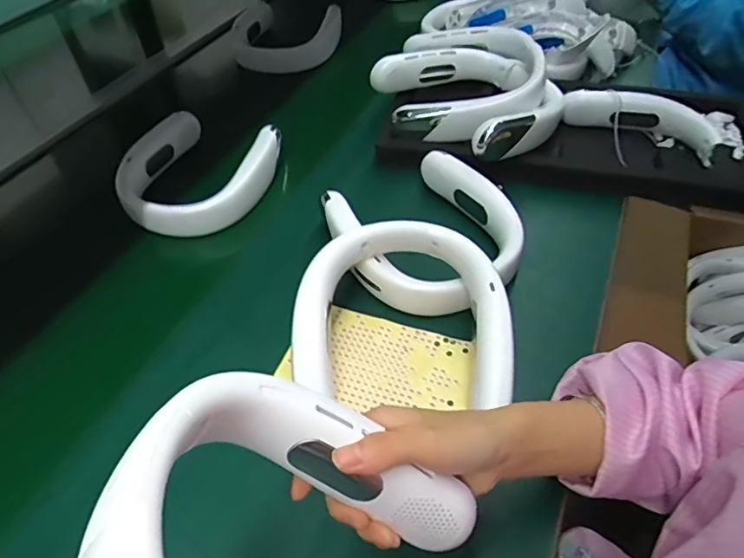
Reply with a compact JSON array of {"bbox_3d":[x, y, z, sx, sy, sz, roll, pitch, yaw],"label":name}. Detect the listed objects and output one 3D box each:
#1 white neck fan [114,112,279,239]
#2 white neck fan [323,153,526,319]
[{"bbox_3d":[-0.226,-0.138,0.677,0.196,0.075,0.199,16,51,11],"label":"white neck fan"},{"bbox_3d":[0.060,-0.052,0.568,0.181,0.047,0.200,-23,54,-20],"label":"white neck fan"}]

